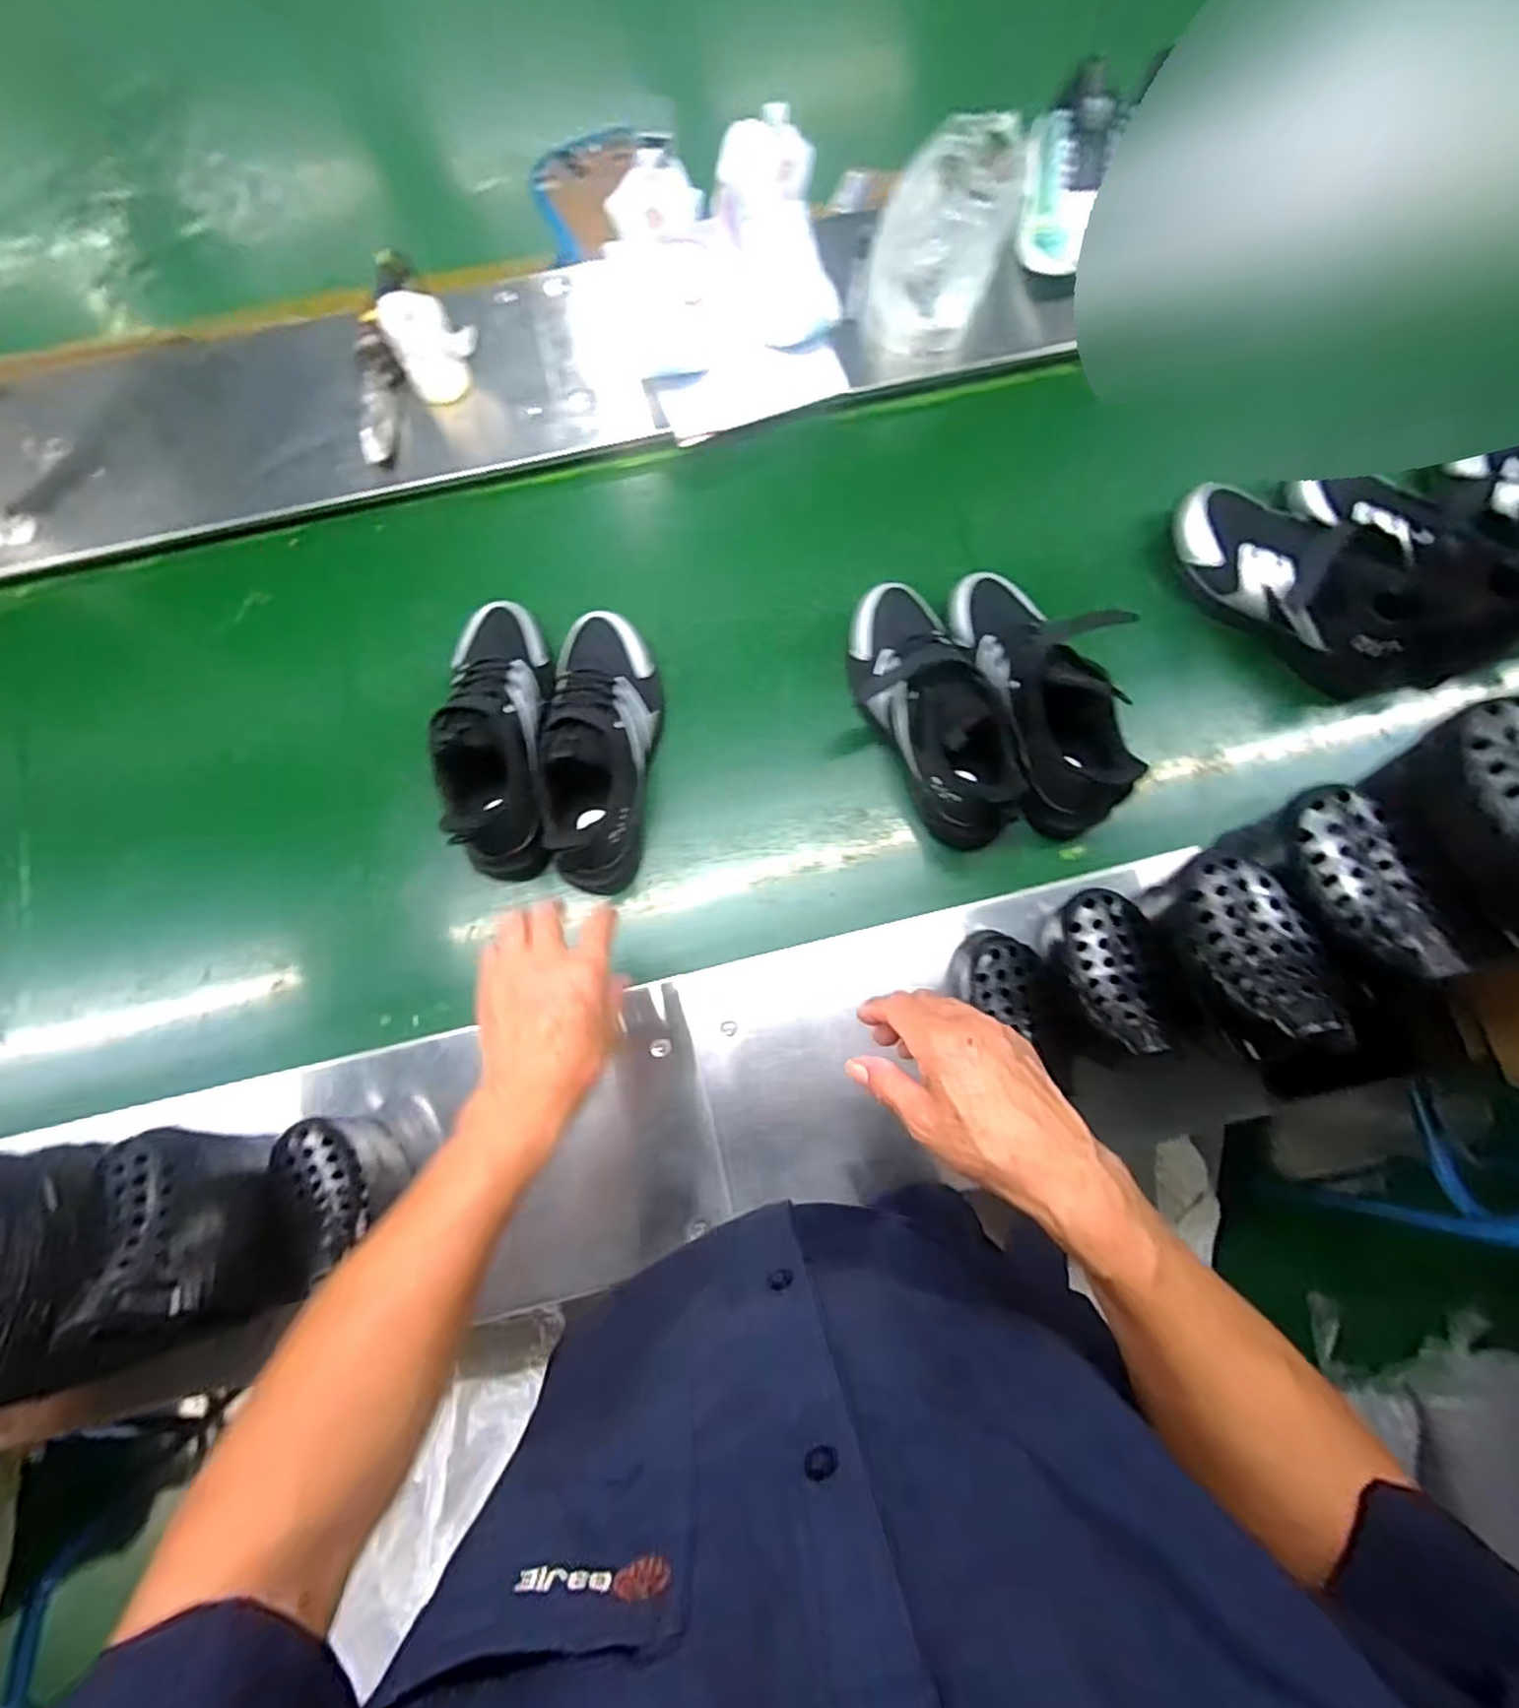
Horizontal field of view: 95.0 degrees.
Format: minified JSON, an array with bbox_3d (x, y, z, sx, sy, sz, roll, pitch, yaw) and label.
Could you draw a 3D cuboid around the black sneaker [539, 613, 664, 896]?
[{"bbox_3d":[-0.143,-0.102,0.648,0.092,0.126,0.260,-4,78,0],"label":"black sneaker"}]

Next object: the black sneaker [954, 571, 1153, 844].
[{"bbox_3d":[0.252,-0.155,0.635,0.086,0.103,0.260,-17,79,-3],"label":"black sneaker"}]

